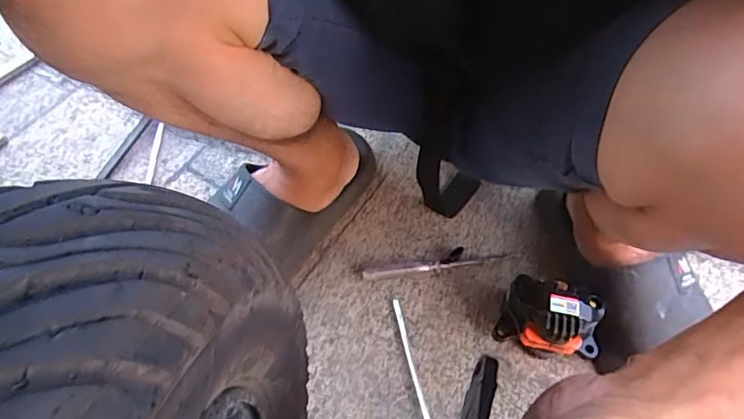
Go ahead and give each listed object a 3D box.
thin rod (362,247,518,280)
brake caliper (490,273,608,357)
[{"bbox_3d":[0.070,0.053,0.575,0.161,0.014,0.019,-9,59,-7],"label":"thin rod"},{"bbox_3d":[0.169,0.105,0.512,0.090,0.072,0.057,21,60,12],"label":"brake caliper"}]

